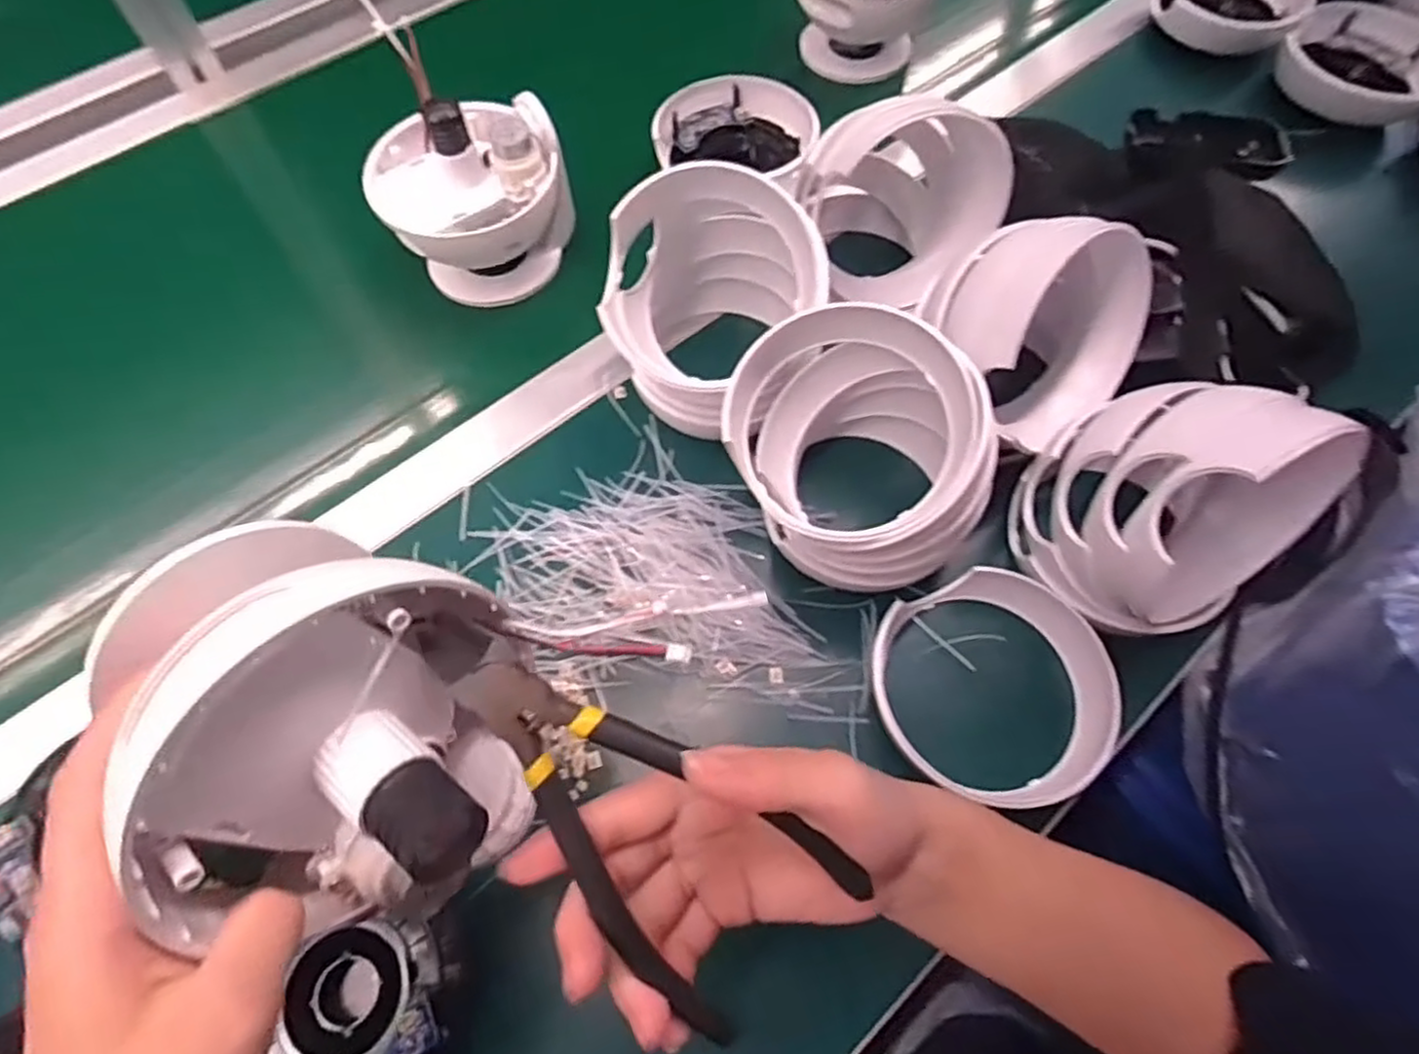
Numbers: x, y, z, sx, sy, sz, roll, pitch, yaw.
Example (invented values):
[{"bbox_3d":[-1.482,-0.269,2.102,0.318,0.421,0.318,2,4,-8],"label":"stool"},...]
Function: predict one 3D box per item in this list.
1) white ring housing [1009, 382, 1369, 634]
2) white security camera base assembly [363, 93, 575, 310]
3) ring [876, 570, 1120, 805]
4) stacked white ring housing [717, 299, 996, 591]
[{"bbox_3d":[0.223,-0.017,0.347,0.113,0.096,0.107,-26,67,-11],"label":"white ring housing"},{"bbox_3d":[-0.152,-0.215,0.476,0.116,0.120,0.095,-29,68,-12],"label":"white security camera base assembly"},{"bbox_3d":[0.140,0.077,0.362,0.117,0.023,0.108,0,65,1],"label":"ring"},{"bbox_3d":[0.078,-0.033,0.376,0.128,0.112,0.109,19,71,19],"label":"stacked white ring housing"}]

